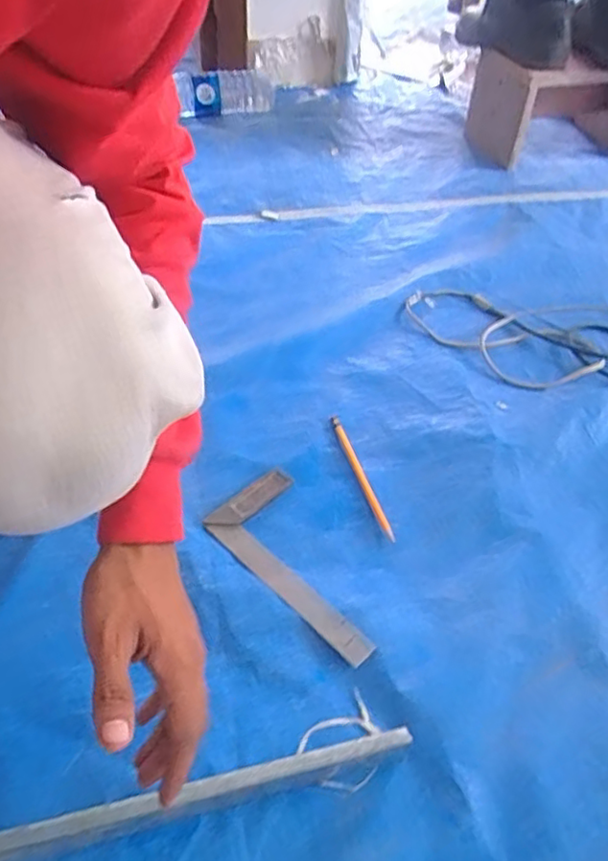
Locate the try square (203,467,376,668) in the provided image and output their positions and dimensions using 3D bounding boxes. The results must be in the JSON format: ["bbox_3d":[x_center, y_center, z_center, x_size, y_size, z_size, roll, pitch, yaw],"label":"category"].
[{"bbox_3d":[0.003,0.117,0.575,0.099,0.012,0.203,-34,58,-30],"label":"try square"}]

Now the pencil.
[{"bbox_3d":[0.060,0.045,0.647,0.012,0.011,0.162,-12,50,-14],"label":"pencil"}]

